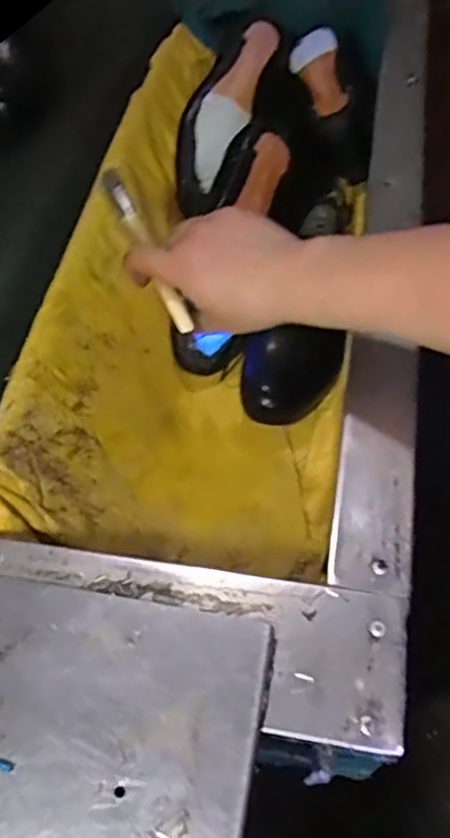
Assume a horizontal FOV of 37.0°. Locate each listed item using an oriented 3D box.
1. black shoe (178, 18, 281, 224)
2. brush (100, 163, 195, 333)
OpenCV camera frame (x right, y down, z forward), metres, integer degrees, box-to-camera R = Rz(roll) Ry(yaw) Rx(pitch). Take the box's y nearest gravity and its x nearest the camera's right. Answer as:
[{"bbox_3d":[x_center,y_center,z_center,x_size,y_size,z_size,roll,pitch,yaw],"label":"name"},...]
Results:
[{"bbox_3d":[0.003,-0.346,0.745,0.090,0.073,0.252,13,68,15],"label":"black shoe"},{"bbox_3d":[-0.062,-0.133,0.513,0.015,0.015,0.159,-22,70,-12],"label":"brush"}]

